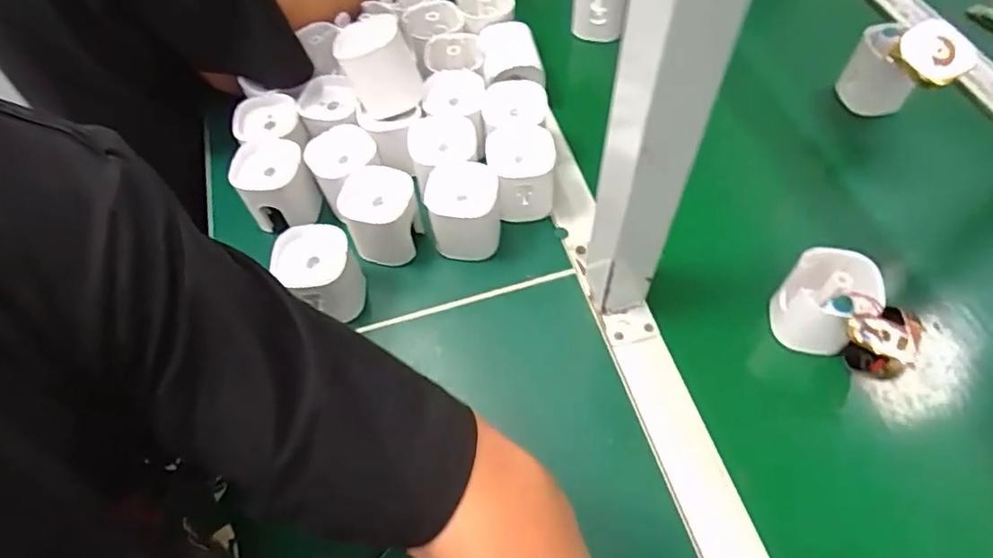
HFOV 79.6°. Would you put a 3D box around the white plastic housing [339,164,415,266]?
[{"bbox_3d":[-0.095,-0.051,0.494,0.059,0.061,0.057,4,59,5],"label":"white plastic housing"}]

